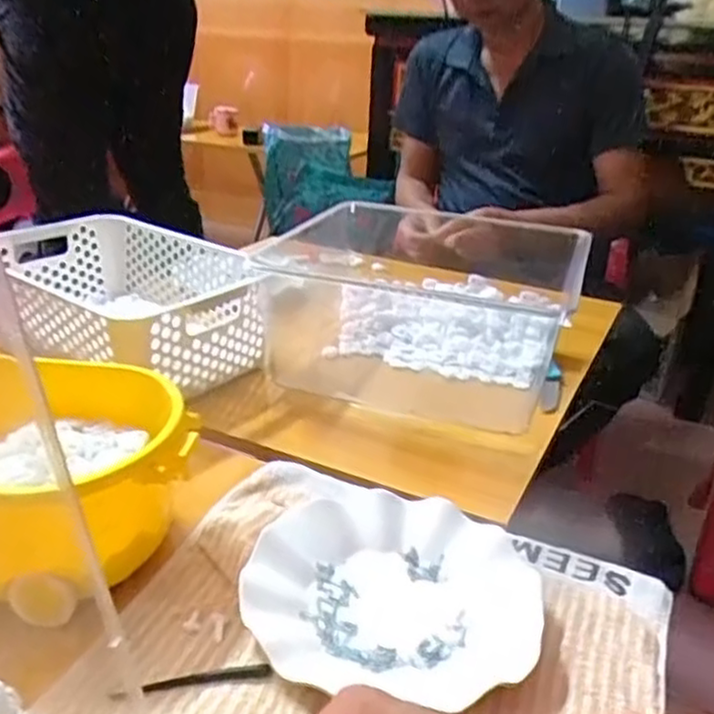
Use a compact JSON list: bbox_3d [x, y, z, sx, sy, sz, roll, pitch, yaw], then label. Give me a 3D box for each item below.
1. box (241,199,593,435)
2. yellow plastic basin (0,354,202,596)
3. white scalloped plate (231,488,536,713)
[{"bbox_3d":[0.058,-0.064,0.804,0.334,0.129,0.274,11,25,17],"label":"box"},{"bbox_3d":[-0.207,0.082,0.486,0.194,0.102,0.172,0,25,-6],"label":"yellow plastic basin"},{"bbox_3d":[0.025,0.147,0.471,0.183,0.022,0.172,3,25,-1],"label":"white scalloped plate"}]

